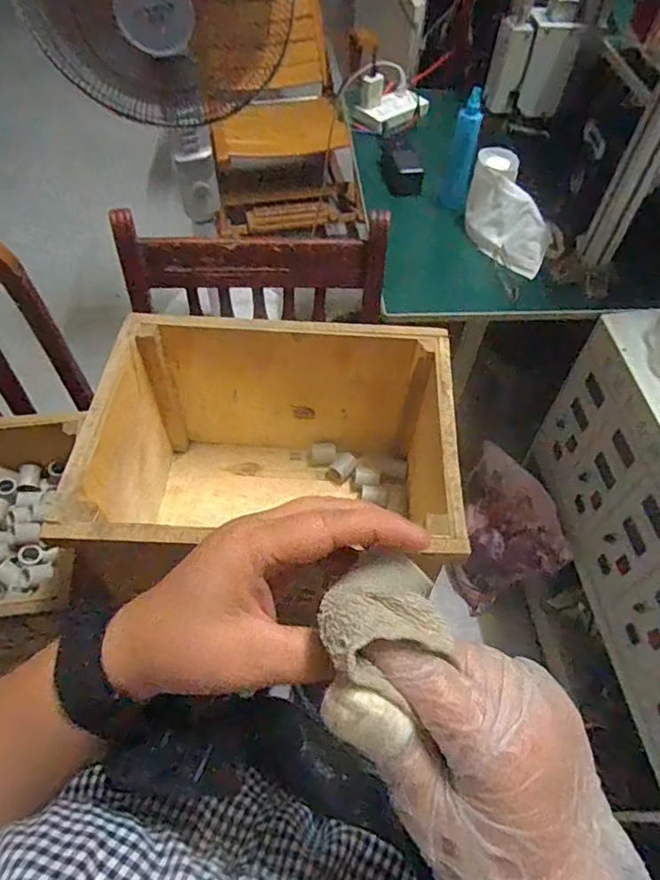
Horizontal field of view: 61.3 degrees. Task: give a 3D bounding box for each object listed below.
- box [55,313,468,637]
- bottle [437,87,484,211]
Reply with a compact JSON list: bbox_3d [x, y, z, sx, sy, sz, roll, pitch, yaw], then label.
[{"bbox_3d":[-0.065,0.044,0.716,0.388,0.281,0.312,4,57,0],"label":"box"},{"bbox_3d":[0.244,-0.528,1.028,0.054,0.183,0.058,14,57,7],"label":"bottle"}]

